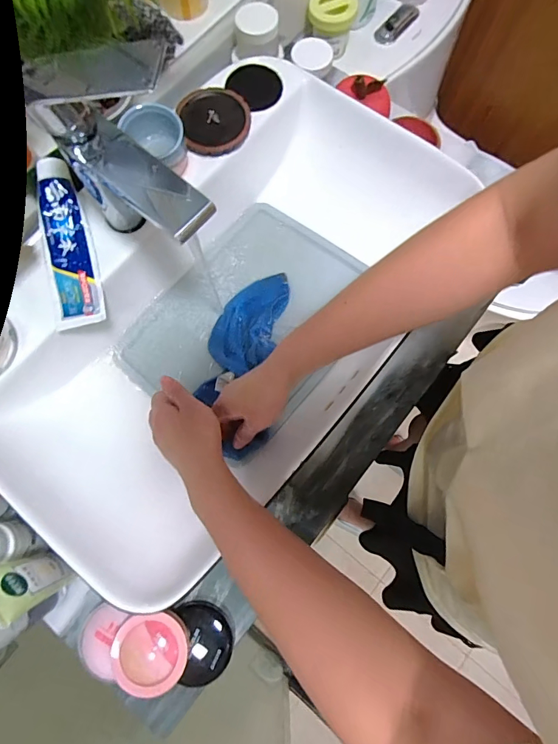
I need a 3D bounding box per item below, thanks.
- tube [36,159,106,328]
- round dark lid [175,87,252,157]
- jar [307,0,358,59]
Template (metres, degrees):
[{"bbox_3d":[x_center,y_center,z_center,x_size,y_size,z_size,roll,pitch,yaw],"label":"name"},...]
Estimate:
[{"bbox_3d":[-0.234,-0.139,0.445,0.050,0.037,0.182,-15,77,-3],"label":"tube"},{"bbox_3d":[-0.076,-0.303,0.489,0.080,0.019,0.086,0,76,0],"label":"round dark lid"},{"bbox_3d":[0.090,-0.605,0.707,0.081,0.070,0.071,14,77,3],"label":"jar"}]

